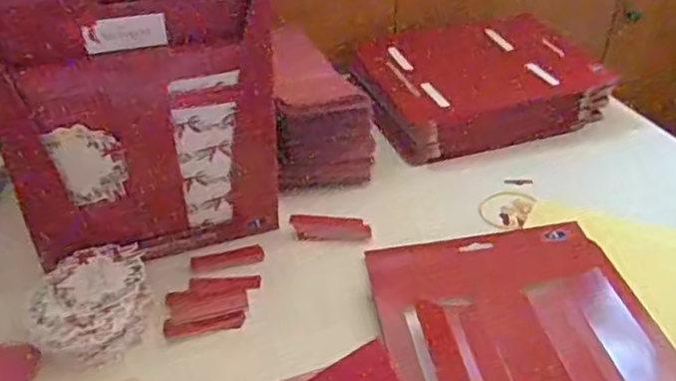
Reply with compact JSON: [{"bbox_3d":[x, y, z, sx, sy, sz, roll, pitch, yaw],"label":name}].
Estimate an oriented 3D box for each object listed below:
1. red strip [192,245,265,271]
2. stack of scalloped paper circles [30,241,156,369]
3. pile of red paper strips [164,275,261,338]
[{"bbox_3d":[-0.095,0.057,0.546,0.062,0.006,0.018,-8,46,-9],"label":"red strip"},{"bbox_3d":[-0.186,0.085,0.480,0.078,0.031,0.096,-9,37,-12],"label":"stack of scalloped paper circles"},{"bbox_3d":[-0.100,0.090,0.509,0.073,0.006,0.057,-5,37,-8],"label":"pile of red paper strips"}]

